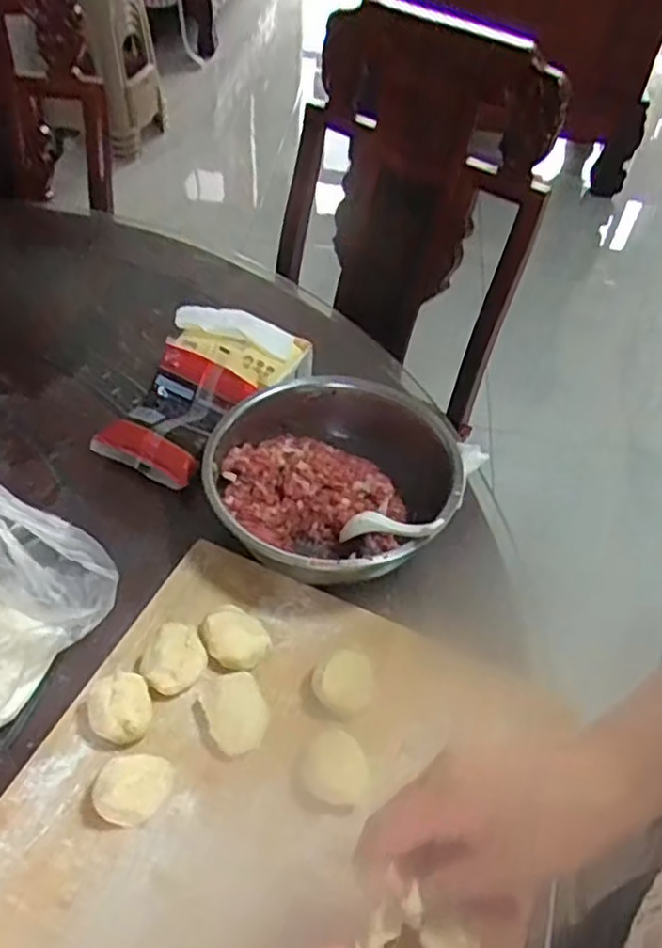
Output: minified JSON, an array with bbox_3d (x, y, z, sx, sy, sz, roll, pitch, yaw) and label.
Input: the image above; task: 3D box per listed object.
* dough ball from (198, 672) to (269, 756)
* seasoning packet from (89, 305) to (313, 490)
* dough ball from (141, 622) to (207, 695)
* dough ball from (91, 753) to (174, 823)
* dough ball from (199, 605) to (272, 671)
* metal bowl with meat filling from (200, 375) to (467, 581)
[{"bbox_3d":[-0.070,0.179,0.539,0.043,0.025,0.055,-17,50,-17],"label":"dough ball"},{"bbox_3d":[-0.133,-0.090,0.753,0.131,0.084,0.209,25,51,20],"label":"seasoning packet"},{"bbox_3d":[-0.121,0.141,0.557,0.047,0.028,0.049,1,47,-1],"label":"dough ball"},{"bbox_3d":[-0.132,0.213,0.493,0.049,0.036,0.038,0,47,-2],"label":"dough ball"},{"bbox_3d":[-0.075,0.131,0.575,0.044,0.031,0.048,1,47,-1],"label":"dough ball"},{"bbox_3d":[0.001,0.010,0.665,0.215,0.078,0.216,1,47,-1],"label":"metal bowl with meat filling"}]

